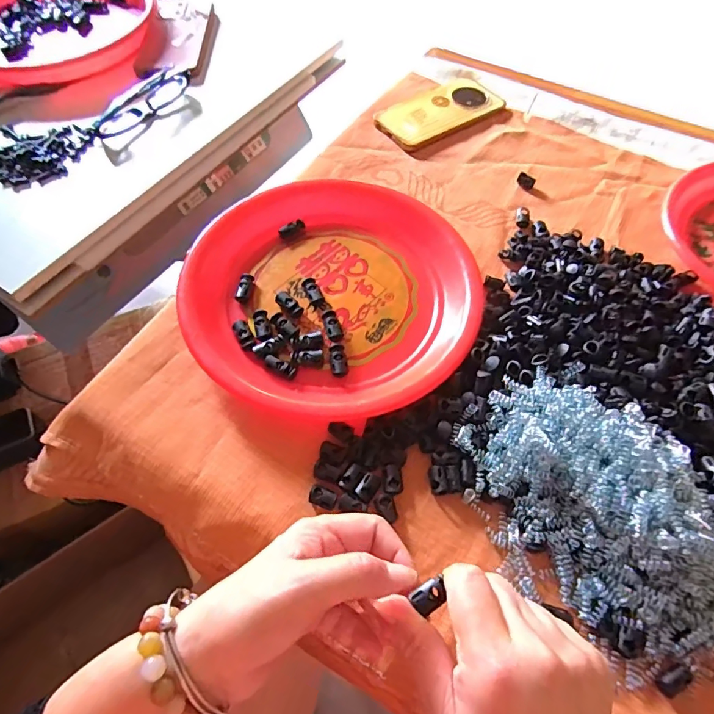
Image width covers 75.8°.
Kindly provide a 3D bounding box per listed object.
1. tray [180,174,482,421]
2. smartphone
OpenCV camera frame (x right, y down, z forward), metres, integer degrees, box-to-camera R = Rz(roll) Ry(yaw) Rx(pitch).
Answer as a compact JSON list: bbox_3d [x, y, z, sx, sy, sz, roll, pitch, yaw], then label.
[{"bbox_3d":[-0.022,-0.067,0.414,0.246,0.042,0.255,-12,62,-7],"label":"tray"},{"bbox_3d":[0.101,-0.307,0.573,0.161,0.009,0.084,-33,66,-17],"label":"smartphone"}]

